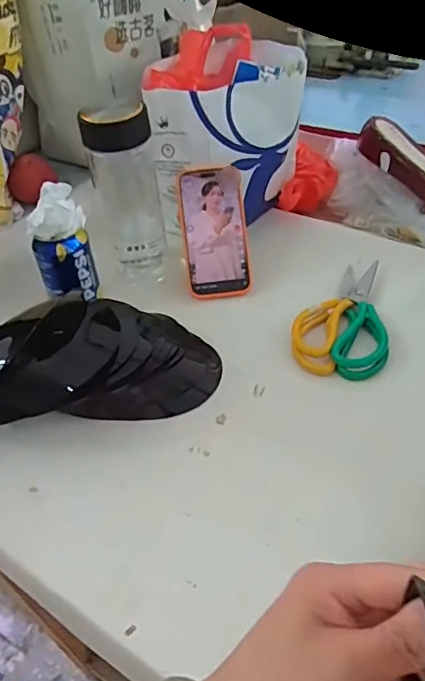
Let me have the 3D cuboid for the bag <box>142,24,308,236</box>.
[{"bbox_3d":[0.021,-0.278,0.741,0.232,0.208,0.148,-32,49,-25],"label":"bag"}]

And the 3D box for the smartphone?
[{"bbox_3d":[0.002,-0.140,0.679,0.078,0.012,0.171,-6,86,-1],"label":"smartphone"}]

